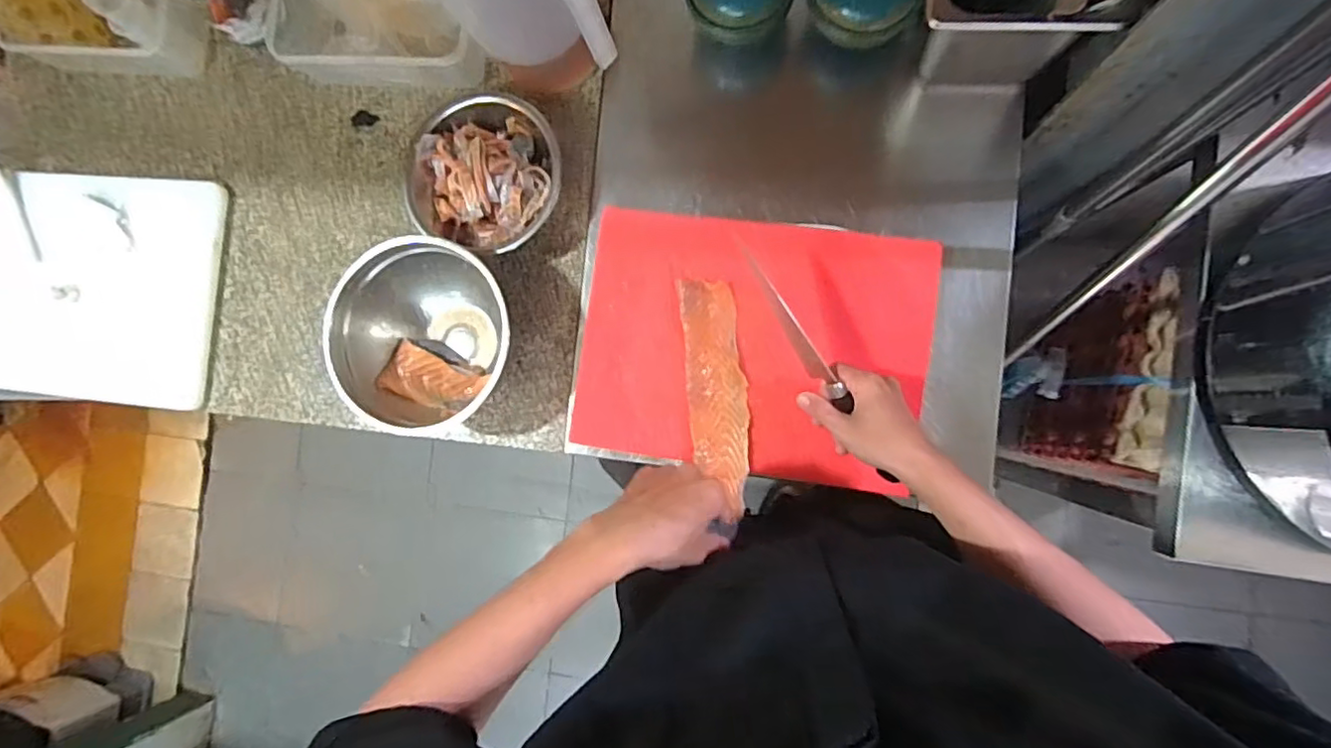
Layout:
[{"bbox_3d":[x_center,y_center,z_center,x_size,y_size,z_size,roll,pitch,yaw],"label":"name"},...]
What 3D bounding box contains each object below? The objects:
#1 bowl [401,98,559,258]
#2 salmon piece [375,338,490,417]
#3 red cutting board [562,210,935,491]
[{"bbox_3d":[-0.209,-0.232,0.718,0.186,0.083,0.168,19,90,9],"label":"bowl"},{"bbox_3d":[-0.278,0.005,0.736,0.111,0.032,0.076,29,75,-2],"label":"salmon piece"},{"bbox_3d":[0.092,-0.034,0.680,0.377,0.025,0.277,9,89,8],"label":"red cutting board"}]

